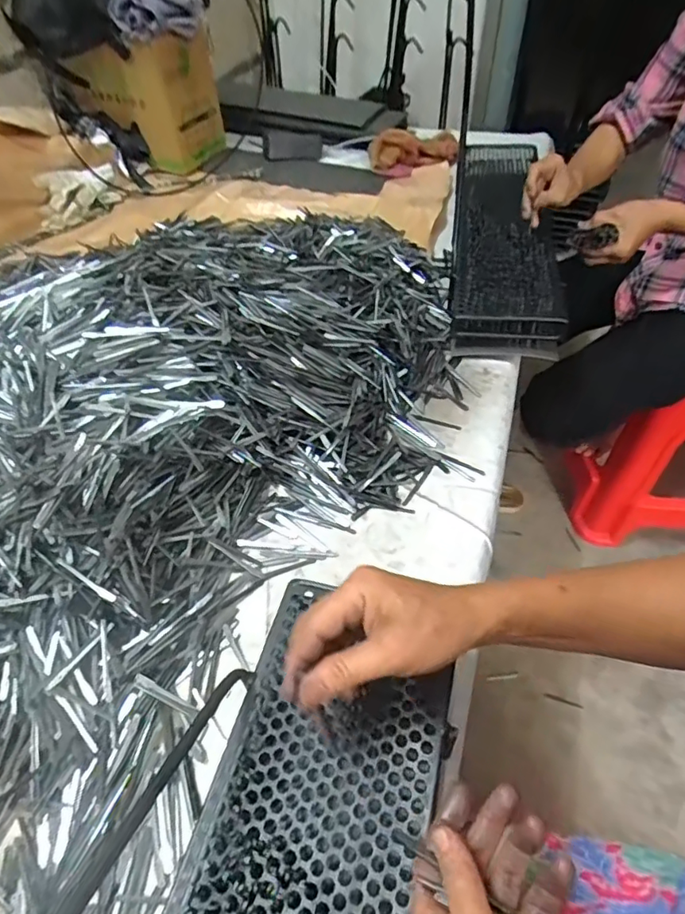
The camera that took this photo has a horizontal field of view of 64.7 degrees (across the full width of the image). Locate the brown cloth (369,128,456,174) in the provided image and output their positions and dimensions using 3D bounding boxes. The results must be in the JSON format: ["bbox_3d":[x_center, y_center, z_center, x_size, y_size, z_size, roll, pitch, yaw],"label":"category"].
[{"bbox_3d":[0.157,-0.659,1.152,0.189,0.065,0.103,-16,50,-12],"label":"brown cloth"}]

